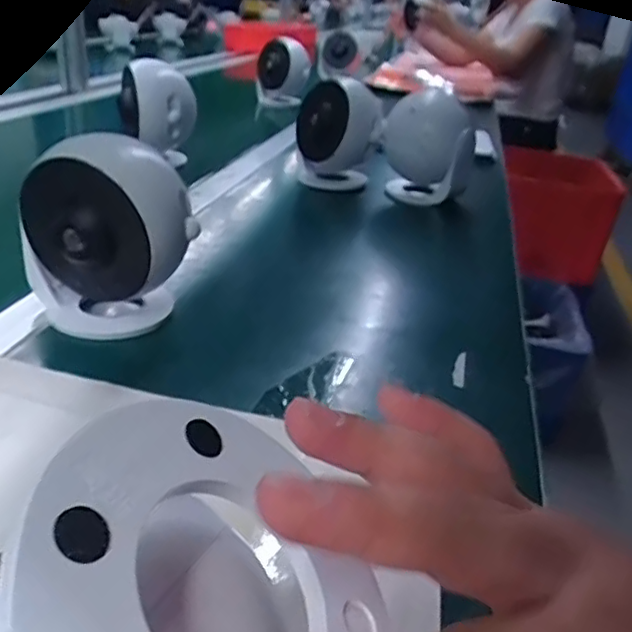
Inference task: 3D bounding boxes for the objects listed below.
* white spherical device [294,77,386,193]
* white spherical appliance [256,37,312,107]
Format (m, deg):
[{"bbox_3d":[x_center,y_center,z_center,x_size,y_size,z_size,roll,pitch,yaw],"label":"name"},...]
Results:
[{"bbox_3d":[0.027,-0.227,0.784,0.102,0.131,0.083,6,26,-4],"label":"white spherical device"},{"bbox_3d":[-0.069,-0.508,1.265,0.104,0.113,0.104,4,26,-8],"label":"white spherical appliance"}]

